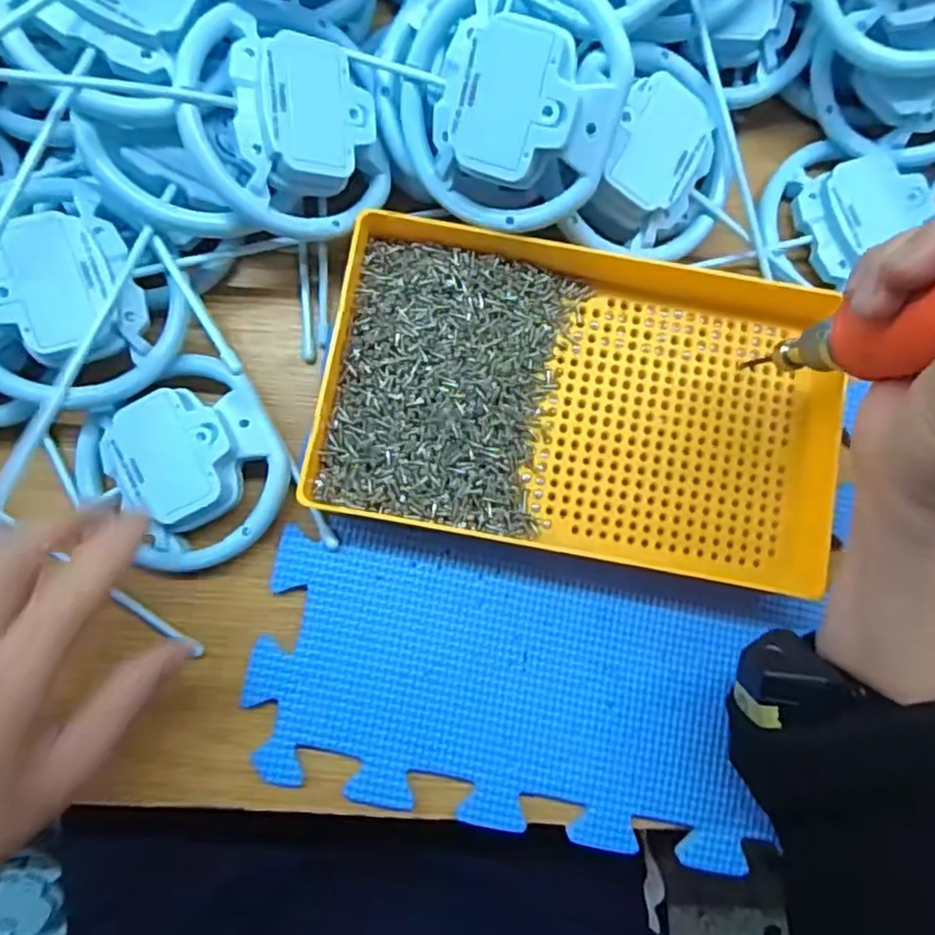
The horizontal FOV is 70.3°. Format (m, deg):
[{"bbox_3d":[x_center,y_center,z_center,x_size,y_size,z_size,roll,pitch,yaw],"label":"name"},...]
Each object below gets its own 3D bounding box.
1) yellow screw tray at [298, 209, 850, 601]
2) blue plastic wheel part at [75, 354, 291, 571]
[{"bbox_3d":[0.060,-0.034,0.327,0.249,0.026,0.151,11,85,0],"label":"yellow screw tray"},{"bbox_3d":[-0.137,0.001,0.319,0.093,0.028,0.093,0,85,0],"label":"blue plastic wheel part"}]

